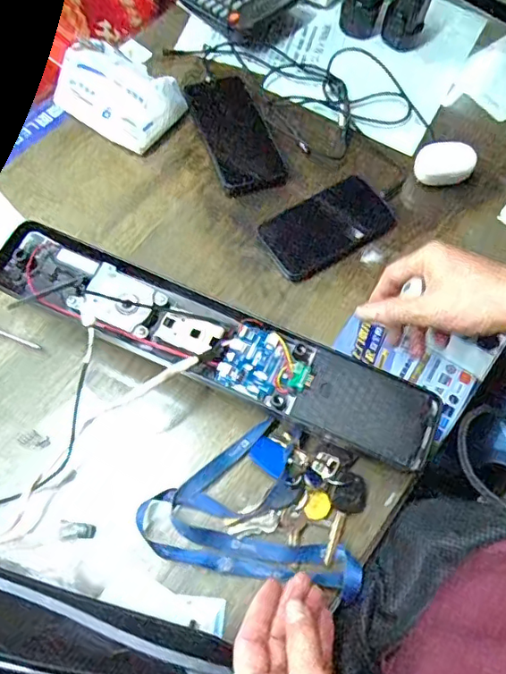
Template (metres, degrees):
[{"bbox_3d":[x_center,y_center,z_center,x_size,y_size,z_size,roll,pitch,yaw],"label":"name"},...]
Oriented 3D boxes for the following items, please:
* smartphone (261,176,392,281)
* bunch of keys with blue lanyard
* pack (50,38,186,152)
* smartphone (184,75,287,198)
[{"bbox_3d":[0.081,-0.122,0.584,0.146,0.015,0.076,-31,71,-14],"label":"smartphone"},{"bbox_3d":[0.005,0.139,0.468,0.183,0.026,0.128,12,67,3],"label":"bunch of keys with blue lanyard"},{"bbox_3d":[-0.156,-0.278,0.614,0.145,0.050,0.084,29,69,10],"label":"pack"},{"bbox_3d":[-0.023,-0.240,0.631,0.074,0.008,0.168,-18,69,-9],"label":"smartphone"}]

